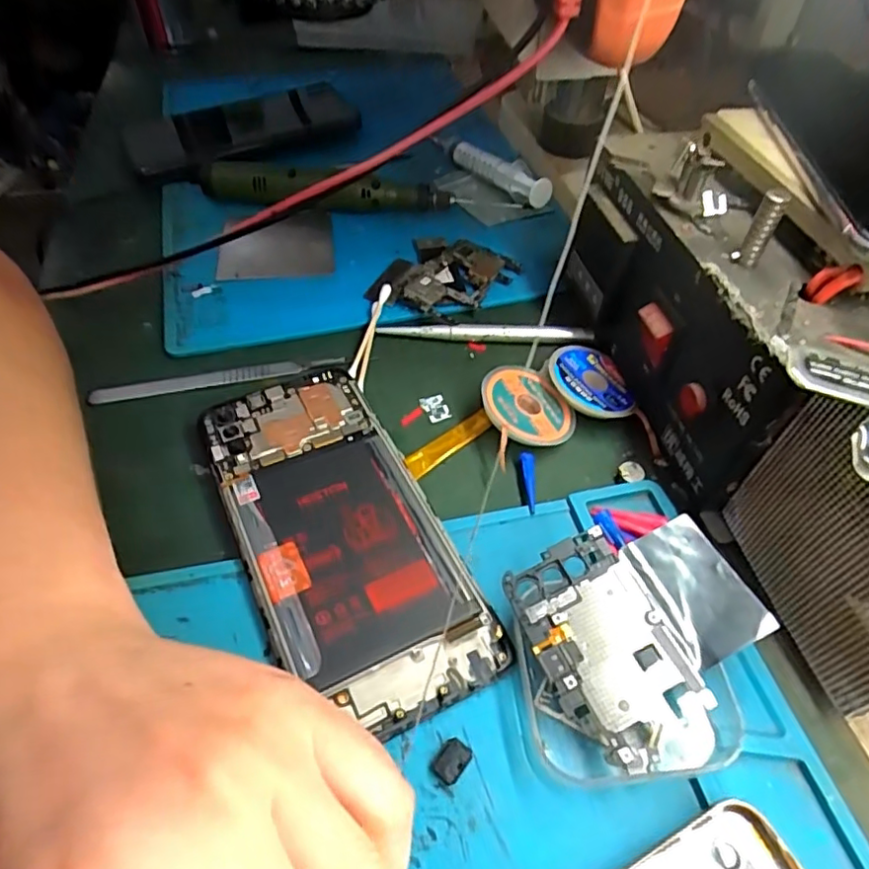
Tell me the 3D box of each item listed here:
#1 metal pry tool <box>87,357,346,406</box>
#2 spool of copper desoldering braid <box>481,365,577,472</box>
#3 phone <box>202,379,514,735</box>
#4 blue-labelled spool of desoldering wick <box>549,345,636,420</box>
[{"bbox_3d":[-0.104,-0.028,0.292,0.116,0.004,0.013,-9,52,-11],"label":"metal pry tool"},{"bbox_3d":[0.039,-0.010,0.272,0.046,0.017,0.046,1,50,-1],"label":"spool of copper desoldering braid"},{"bbox_3d":[-0.038,0.035,0.234,0.071,0.011,0.155,-20,53,-18],"label":"phone"},{"bbox_3d":[0.073,-0.025,0.283,0.040,0.008,0.040,11,51,-13],"label":"blue-labelled spool of desoldering wick"}]

